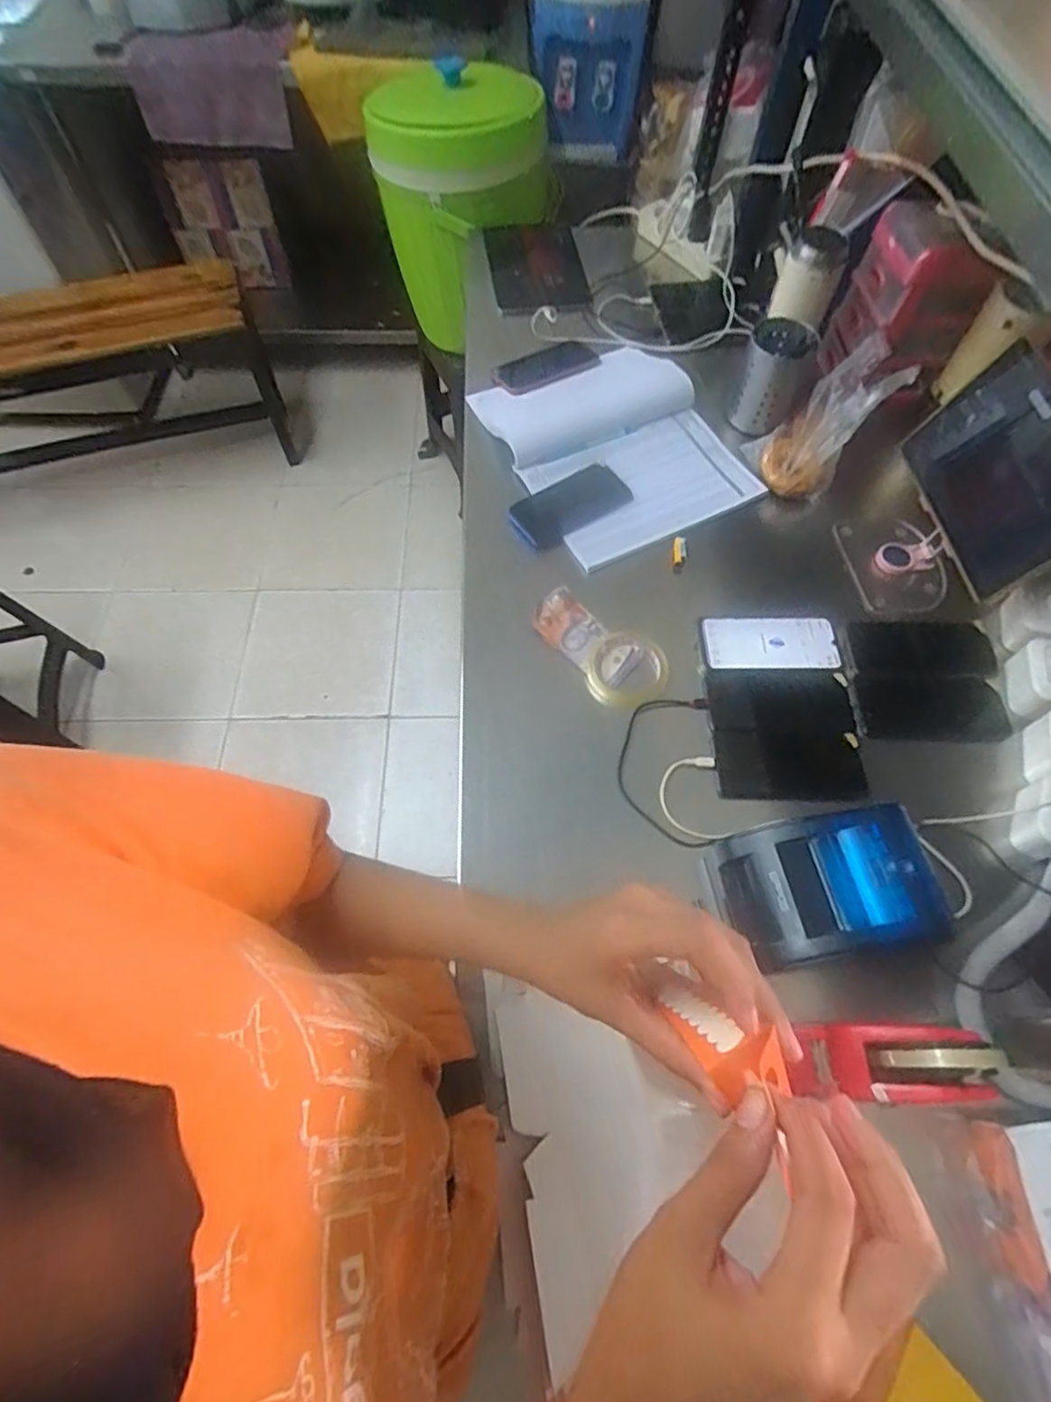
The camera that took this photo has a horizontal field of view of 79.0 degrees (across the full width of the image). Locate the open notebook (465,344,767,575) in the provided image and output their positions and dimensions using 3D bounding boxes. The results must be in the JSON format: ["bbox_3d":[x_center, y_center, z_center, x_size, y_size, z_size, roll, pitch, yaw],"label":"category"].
[{"bbox_3d":[0.131,-0.384,0.934,0.307,0.026,0.363,-24,66,-12],"label":"open notebook"}]

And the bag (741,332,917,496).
[{"bbox_3d":[0.406,-0.387,0.872,0.126,0.129,0.184,41,70,18],"label":"bag"}]

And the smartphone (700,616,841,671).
[{"bbox_3d":[0.301,-0.072,0.786,0.162,0.013,0.076,-1,63,-1],"label":"smartphone"}]

